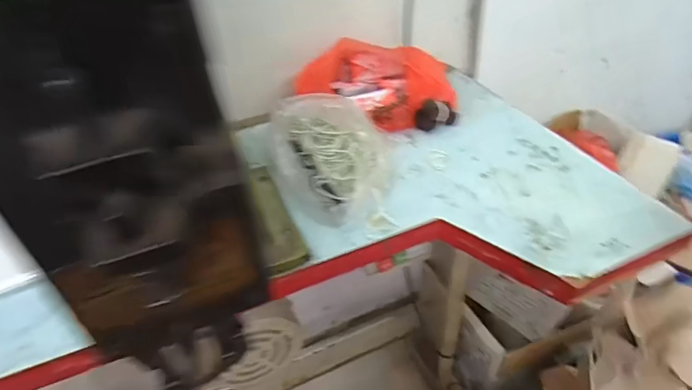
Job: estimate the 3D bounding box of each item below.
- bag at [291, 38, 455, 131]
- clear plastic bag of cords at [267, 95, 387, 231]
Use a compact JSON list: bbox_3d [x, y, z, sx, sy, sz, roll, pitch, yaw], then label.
[{"bbox_3d":[0.051,-0.172,0.713,0.233,0.081,0.125,5,41,12],"label":"bag"},{"bbox_3d":[-0.021,-0.060,0.579,0.135,0.098,0.132,-34,48,-30],"label":"clear plastic bag of cords"}]

